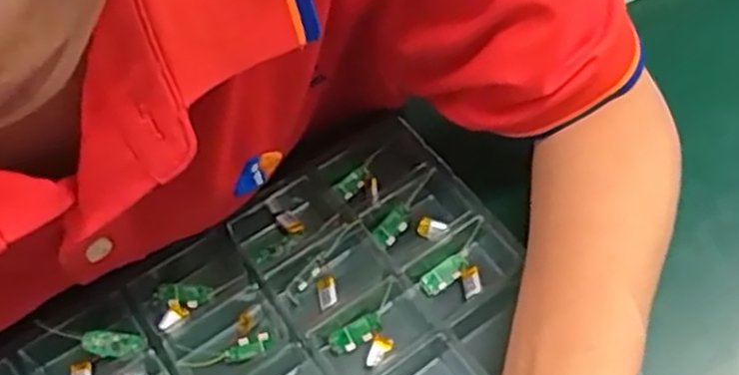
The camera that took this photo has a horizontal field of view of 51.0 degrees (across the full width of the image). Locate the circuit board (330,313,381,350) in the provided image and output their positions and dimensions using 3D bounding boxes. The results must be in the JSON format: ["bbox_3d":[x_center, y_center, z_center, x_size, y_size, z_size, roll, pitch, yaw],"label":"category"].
[{"bbox_3d":[-0.007,0.073,0.389,0.027,0.004,0.013,-24,63,-14],"label":"circuit board"}]

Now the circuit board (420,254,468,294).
[{"bbox_3d":[0.040,0.046,0.410,0.028,0.005,0.011,-34,65,-19],"label":"circuit board"}]

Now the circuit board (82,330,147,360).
[{"bbox_3d":[-0.126,0.078,0.382,0.029,0.004,0.014,3,70,-8],"label":"circuit board"}]

